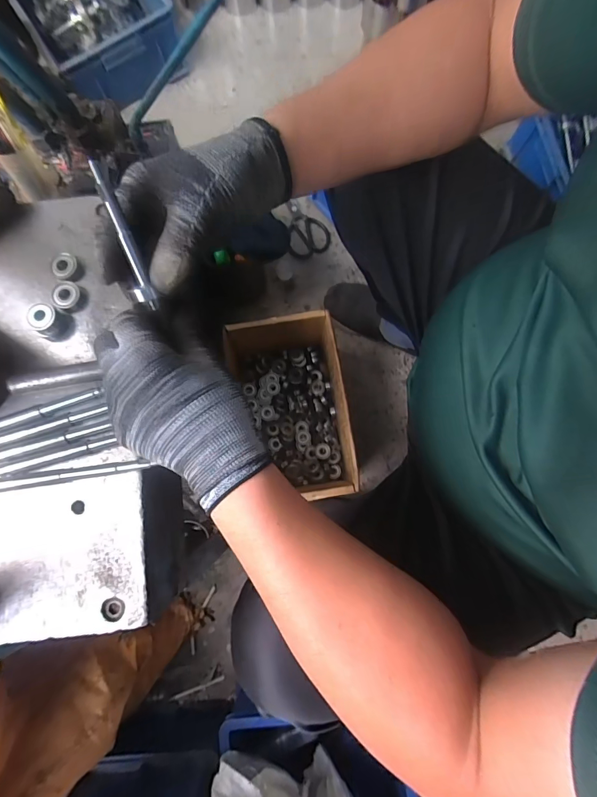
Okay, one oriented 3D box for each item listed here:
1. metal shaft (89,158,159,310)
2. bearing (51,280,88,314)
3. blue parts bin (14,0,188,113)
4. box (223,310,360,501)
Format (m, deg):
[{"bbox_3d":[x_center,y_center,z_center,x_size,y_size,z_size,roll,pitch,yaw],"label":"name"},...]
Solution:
[{"bbox_3d":[-0.122,-0.112,0.279,0.013,0.015,0.098,-16,116,-2],"label":"metal shaft"},{"bbox_3d":[-0.248,-0.110,0.426,0.034,0.013,0.031,0,79,1],"label":"bearing"},{"bbox_3d":[-0.497,-0.936,0.945,0.310,0.146,0.423,-30,80,-5],"label":"blue parts bin"},{"bbox_3d":[-0.011,0.026,0.734,0.182,0.178,0.304,-10,79,-1],"label":"box"}]

